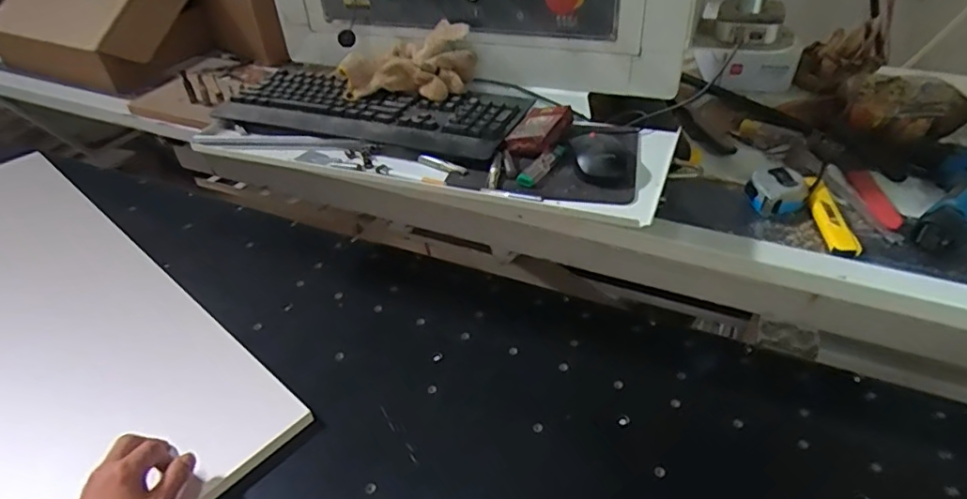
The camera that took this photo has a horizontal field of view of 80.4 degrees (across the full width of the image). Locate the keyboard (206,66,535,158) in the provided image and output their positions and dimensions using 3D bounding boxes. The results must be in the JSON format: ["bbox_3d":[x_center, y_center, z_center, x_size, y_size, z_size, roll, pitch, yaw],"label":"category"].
[{"bbox_3d":[-0.163,-0.207,0.833,0.458,0.043,0.147,12,42,17],"label":"keyboard"}]

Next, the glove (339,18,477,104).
[{"bbox_3d":[-0.108,-0.256,0.811,0.193,0.086,0.089,-6,40,-4],"label":"glove"}]

